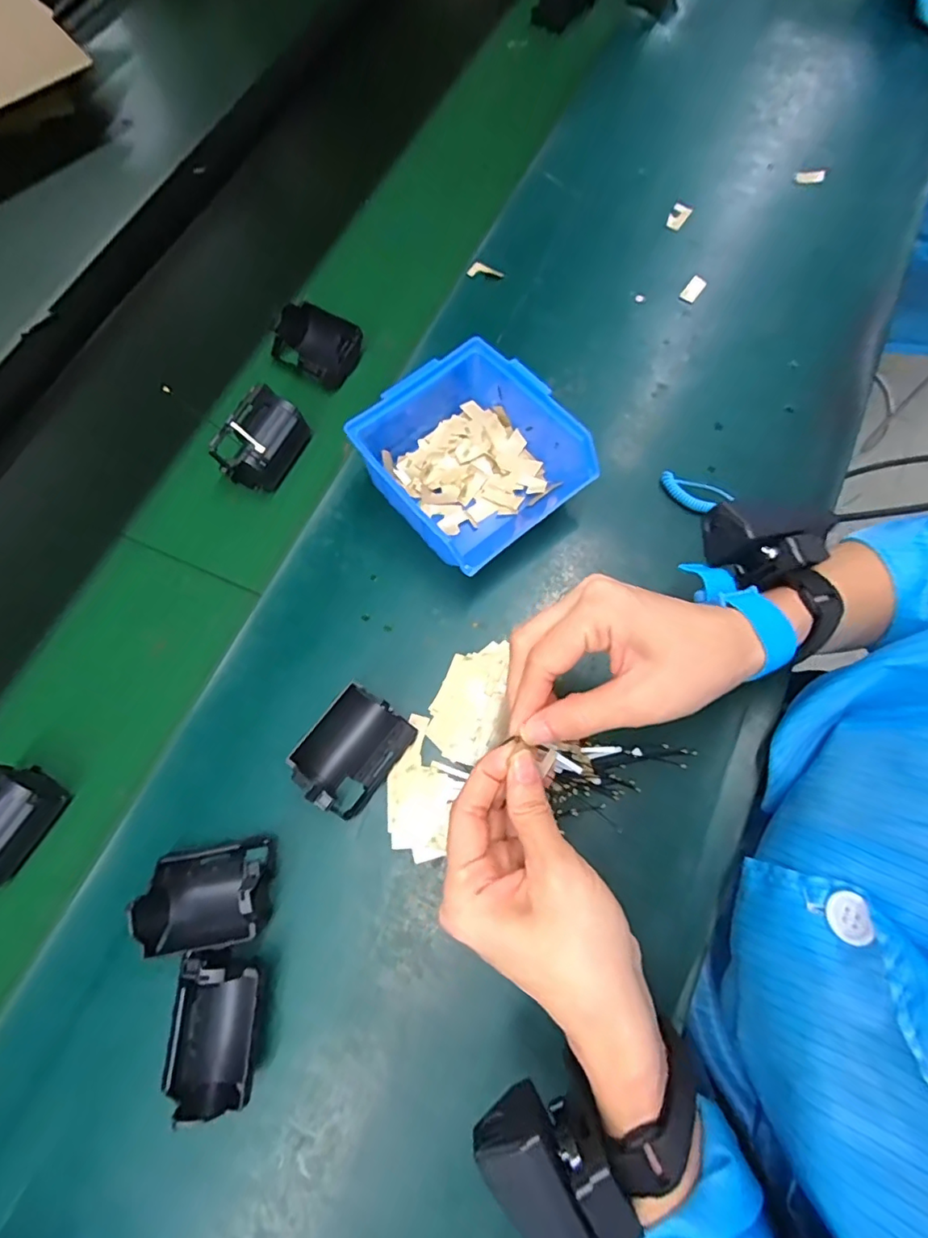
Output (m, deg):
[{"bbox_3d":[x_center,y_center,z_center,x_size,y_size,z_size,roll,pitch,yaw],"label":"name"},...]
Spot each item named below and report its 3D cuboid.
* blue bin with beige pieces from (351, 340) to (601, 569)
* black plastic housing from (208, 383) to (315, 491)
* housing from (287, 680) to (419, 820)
[{"bbox_3d":[0.000,-0.119,0.396,0.129,0.066,0.143,-34,73,-9],"label":"blue bin with beige pieces"},{"bbox_3d":[-0.157,-0.139,0.430,0.042,0.049,0.069,25,74,10],"label":"black plastic housing"},{"bbox_3d":[-0.072,0.082,0.344,0.051,0.037,0.070,35,76,13],"label":"housing"}]

